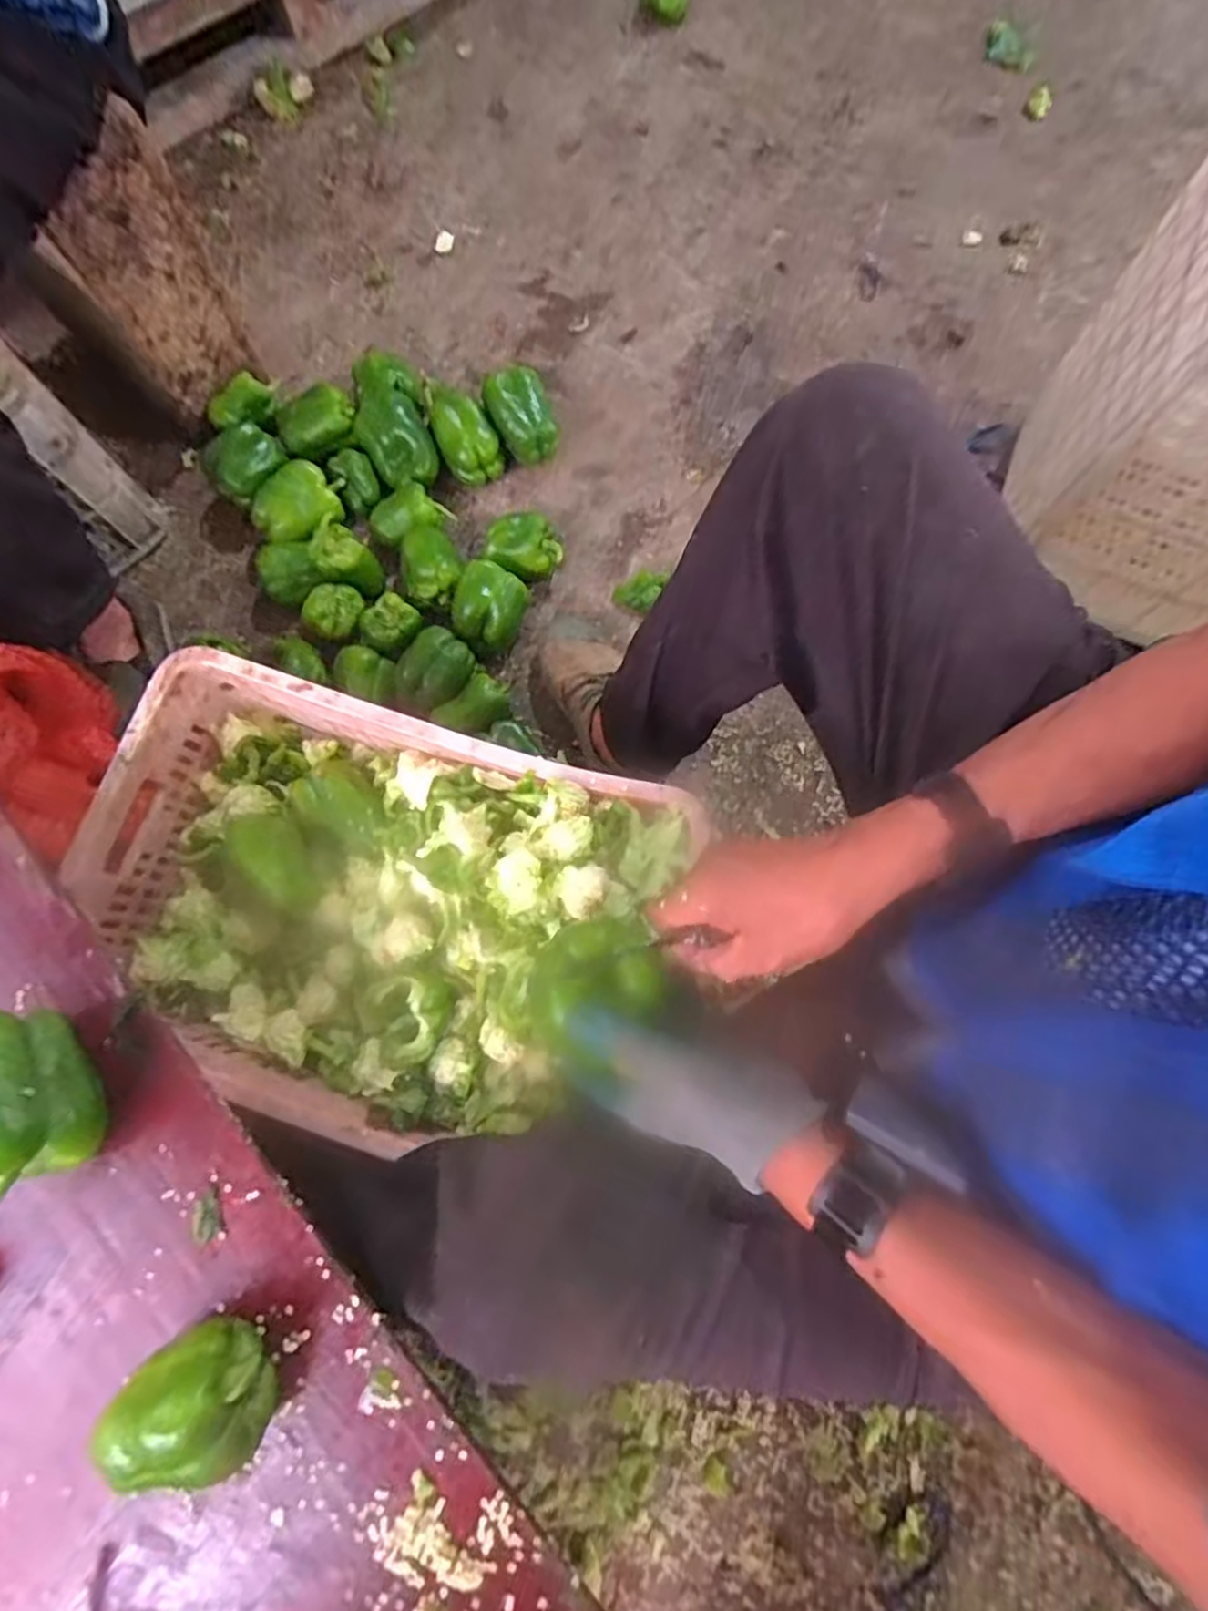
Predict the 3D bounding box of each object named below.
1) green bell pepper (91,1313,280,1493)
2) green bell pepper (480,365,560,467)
[{"bbox_3d":[-0.235,0.348,0.399,0.071,0.061,0.074,0,77,1],"label":"green bell pepper"},{"bbox_3d":[-0.114,-0.536,0.967,0.084,0.089,0.102,-27,78,-5],"label":"green bell pepper"}]

